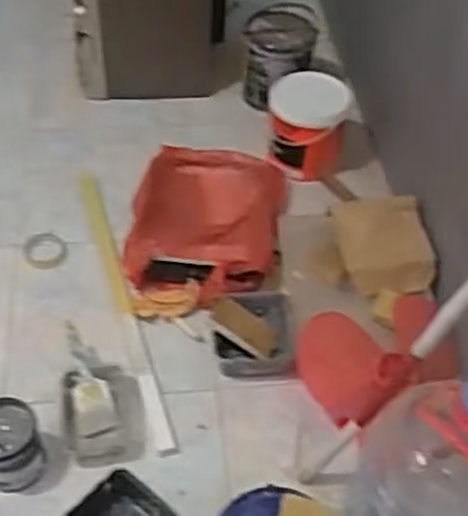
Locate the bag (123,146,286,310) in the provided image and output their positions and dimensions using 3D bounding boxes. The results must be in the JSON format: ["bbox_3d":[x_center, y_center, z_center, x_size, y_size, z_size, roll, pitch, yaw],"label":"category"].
[{"bbox_3d":[-0.067,-0.090,1.675,0.332,0.080,0.439,10,50,7],"label":"bag"}]

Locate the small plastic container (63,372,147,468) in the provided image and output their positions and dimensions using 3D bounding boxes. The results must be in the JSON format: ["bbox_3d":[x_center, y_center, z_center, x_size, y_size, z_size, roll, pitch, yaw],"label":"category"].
[{"bbox_3d":[-0.237,0.284,1.364,0.146,0.045,0.185,-7,50,-7],"label":"small plastic container"}]

